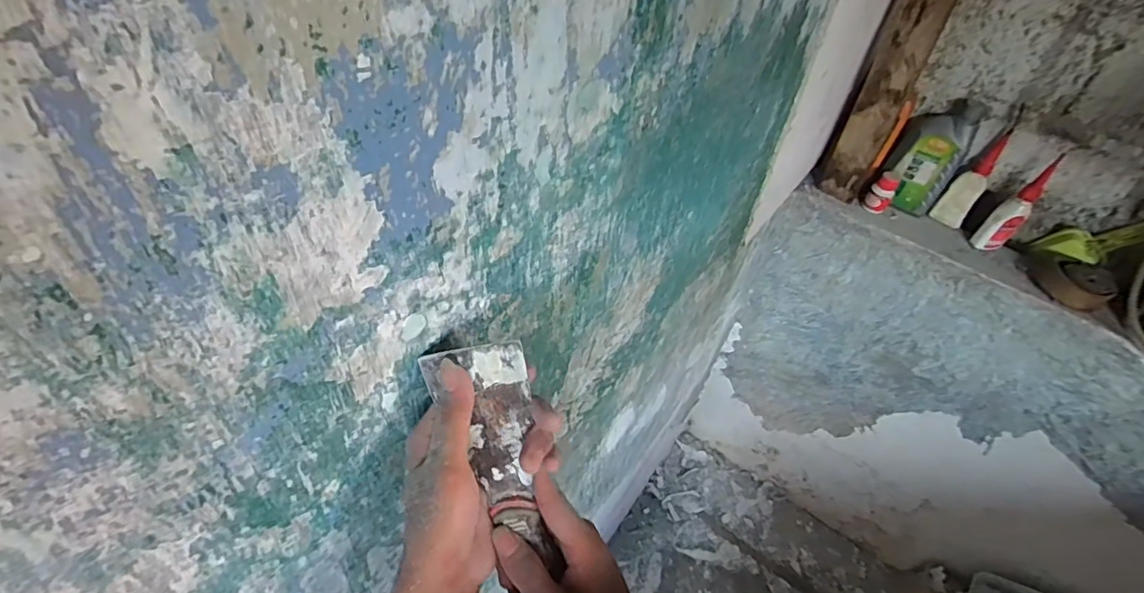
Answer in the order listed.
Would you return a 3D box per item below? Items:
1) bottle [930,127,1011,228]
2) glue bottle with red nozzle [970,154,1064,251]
[{"bbox_3d":[0.709,-0.205,0.956,0.053,0.174,0.040,39,33,28],"label":"bottle"},{"bbox_3d":[0.745,-0.143,0.910,0.048,0.157,0.065,18,47,11],"label":"glue bottle with red nozzle"}]

